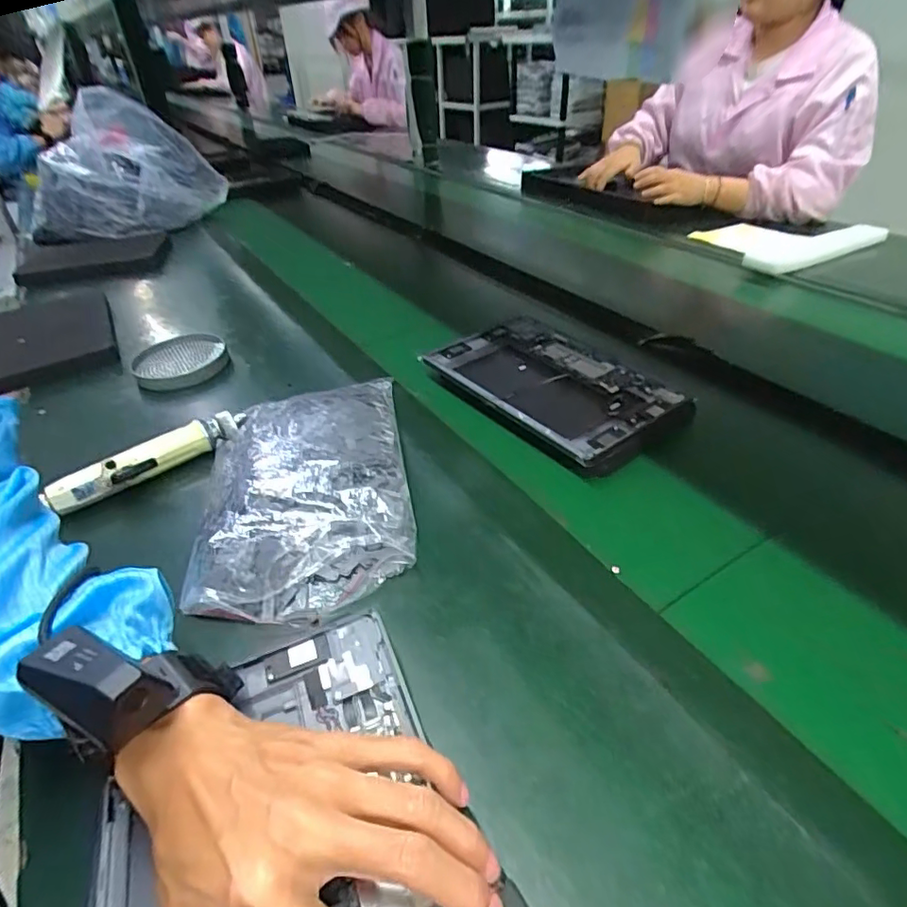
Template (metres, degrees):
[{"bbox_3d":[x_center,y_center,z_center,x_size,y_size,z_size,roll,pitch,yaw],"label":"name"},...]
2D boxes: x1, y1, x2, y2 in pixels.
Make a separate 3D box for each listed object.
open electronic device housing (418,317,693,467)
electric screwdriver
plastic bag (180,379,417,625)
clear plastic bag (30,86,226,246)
[{"bbox_3d":[0.104,-0.078,0.601,0.174,0.034,0.257,-28,46,-29],"label":"open electronic device housing"},{"bbox_3d":[-0.282,0.003,0.505,0.171,0.025,0.029,-26,45,-27],"label":"electric screwdriver"},{"bbox_3d":[-0.129,0.025,0.475,0.171,0.035,0.249,-7,39,-7],"label":"plastic bag"},{"bbox_3d":[-0.630,-0.519,0.995,0.354,0.217,0.156,-10,39,-11],"label":"clear plastic bag"}]

